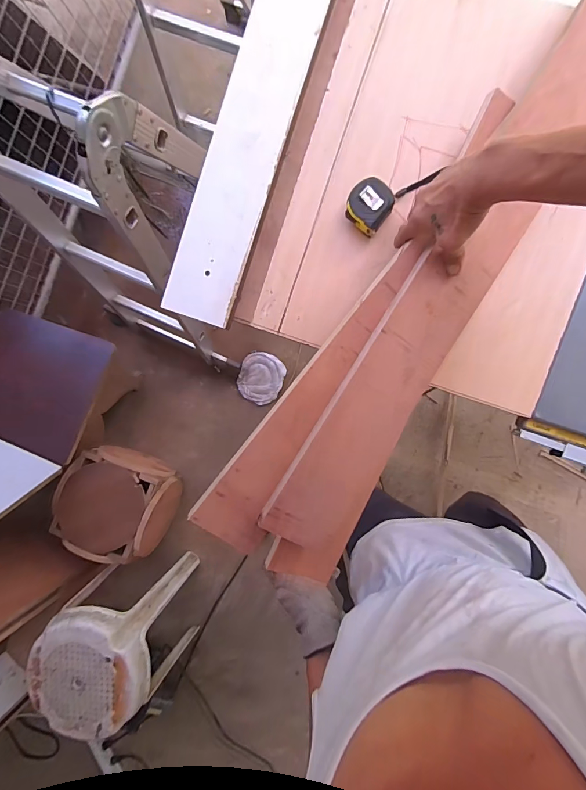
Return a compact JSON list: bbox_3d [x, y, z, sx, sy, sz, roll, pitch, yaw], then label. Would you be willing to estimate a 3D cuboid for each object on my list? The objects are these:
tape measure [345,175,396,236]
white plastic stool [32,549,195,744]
[{"bbox_3d":[0.110,-0.274,0.537,0.059,0.033,0.061,41,95,4],"label":"tape measure"},{"bbox_3d":[-0.535,0.757,1.185,0.321,0.435,0.298,-3,91,6],"label":"white plastic stool"}]

